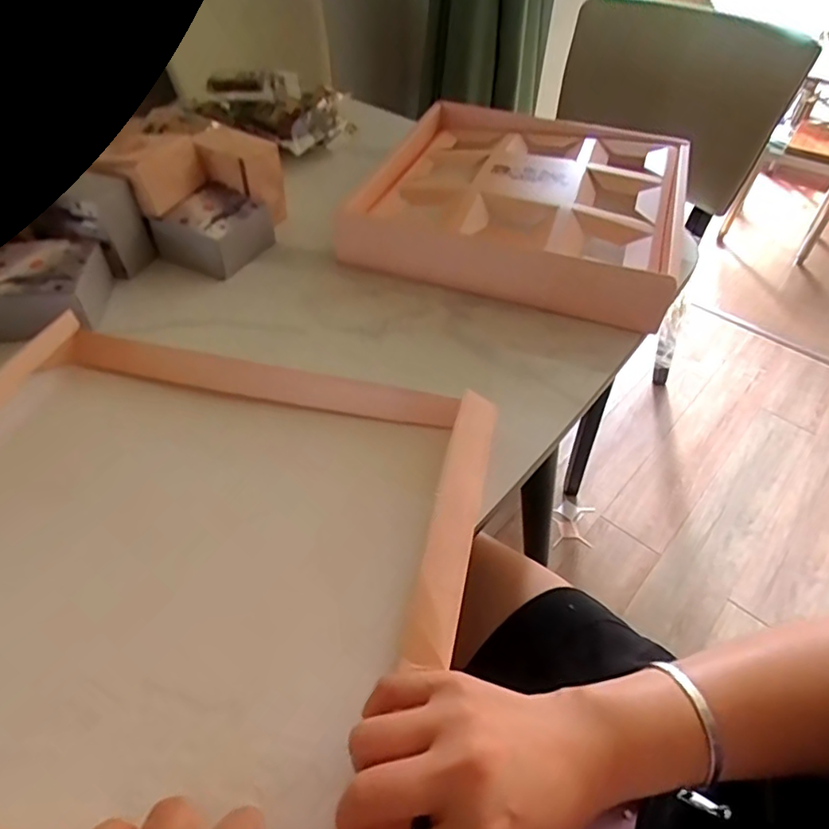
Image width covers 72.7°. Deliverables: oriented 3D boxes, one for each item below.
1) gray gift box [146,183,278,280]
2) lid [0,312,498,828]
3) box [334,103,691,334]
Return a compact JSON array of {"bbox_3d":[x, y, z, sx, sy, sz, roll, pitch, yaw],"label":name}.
[{"bbox_3d":[-0.209,-0.195,0.601,0.089,0.054,0.098,19,50,16],"label":"gray gift box"},{"bbox_3d":[-0.147,0.079,0.345,0.346,0.061,0.334,11,48,8],"label":"lid"},{"bbox_3d":[0.130,-0.258,0.668,0.353,0.062,0.355,16,49,13],"label":"box"}]

